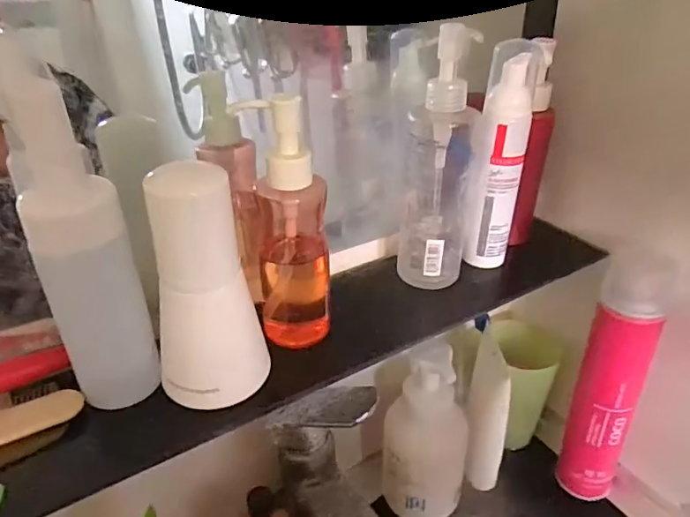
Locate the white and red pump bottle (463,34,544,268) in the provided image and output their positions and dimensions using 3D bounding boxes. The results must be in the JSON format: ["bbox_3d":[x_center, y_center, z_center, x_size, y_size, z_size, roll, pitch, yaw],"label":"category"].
[{"bbox_3d":[0.120,-0.074,0.402,0.033,0.168,0.031,15,34,27],"label":"white and red pump bottle"}]

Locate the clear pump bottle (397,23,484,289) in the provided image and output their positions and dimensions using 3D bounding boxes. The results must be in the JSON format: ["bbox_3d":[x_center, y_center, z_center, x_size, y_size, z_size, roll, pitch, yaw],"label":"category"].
[{"bbox_3d":[0.068,-0.066,0.382,0.053,0.179,0.046,4,30,10],"label":"clear pump bottle"}]

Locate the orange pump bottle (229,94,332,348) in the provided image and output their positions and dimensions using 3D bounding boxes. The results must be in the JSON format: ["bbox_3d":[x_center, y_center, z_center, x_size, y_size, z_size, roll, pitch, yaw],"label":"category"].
[{"bbox_3d":[-0.034,-0.016,0.321,0.042,0.155,0.038,9,31,19],"label":"orange pump bottle"}]

